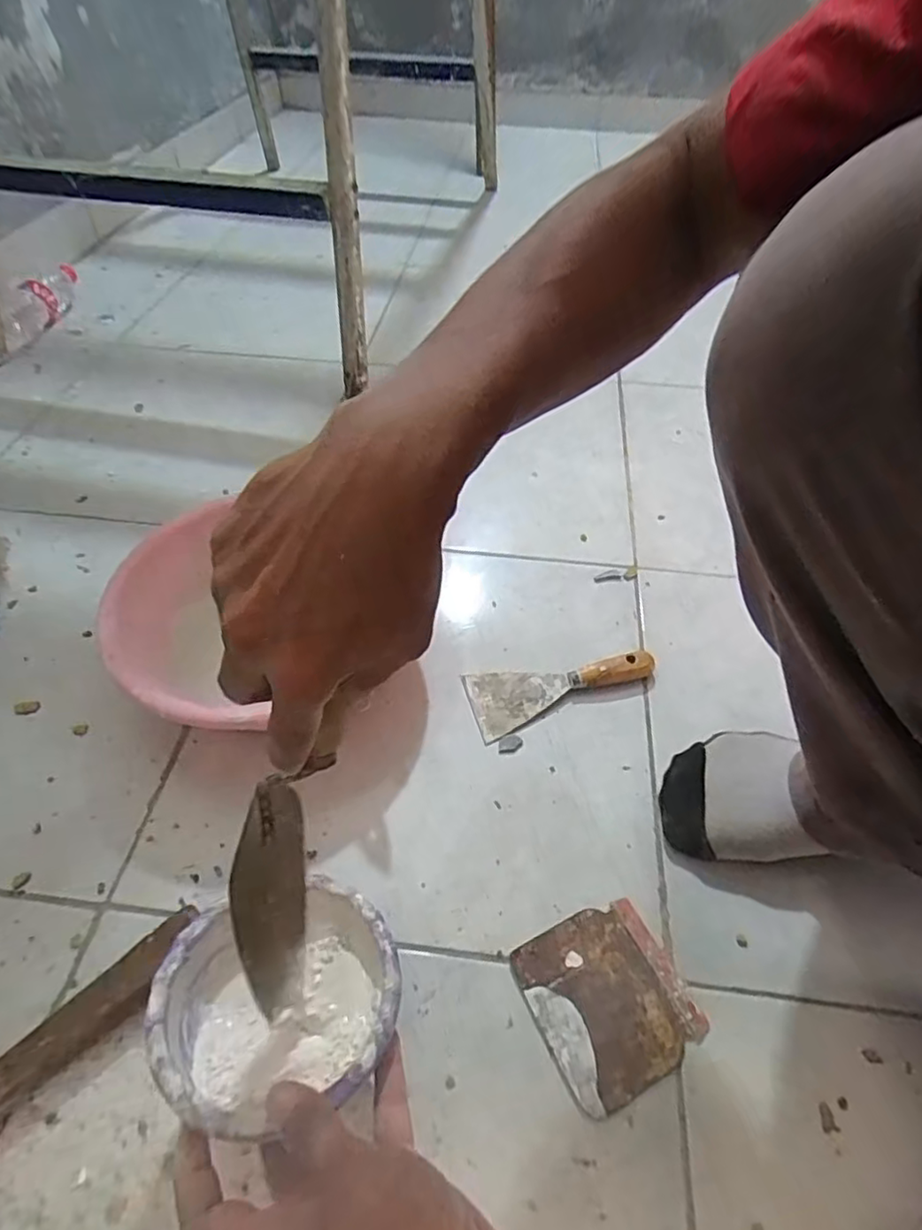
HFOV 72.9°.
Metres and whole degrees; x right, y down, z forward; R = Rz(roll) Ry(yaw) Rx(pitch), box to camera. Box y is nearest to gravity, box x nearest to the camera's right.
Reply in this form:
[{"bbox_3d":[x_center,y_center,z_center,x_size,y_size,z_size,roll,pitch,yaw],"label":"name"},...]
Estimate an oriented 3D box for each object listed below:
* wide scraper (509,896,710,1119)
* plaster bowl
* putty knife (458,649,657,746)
[{"bbox_3d":[0.098,0.255,0.418,0.099,0.005,0.102,-21,53,-19],"label":"wide scraper"},{"bbox_3d":[-0.099,0.213,0.349,0.123,0.058,0.111,-15,51,-14],"label":"plaster bowl"},{"bbox_3d":[0.092,0.060,0.577,0.172,0.022,0.066,-13,51,-13],"label":"putty knife"}]

